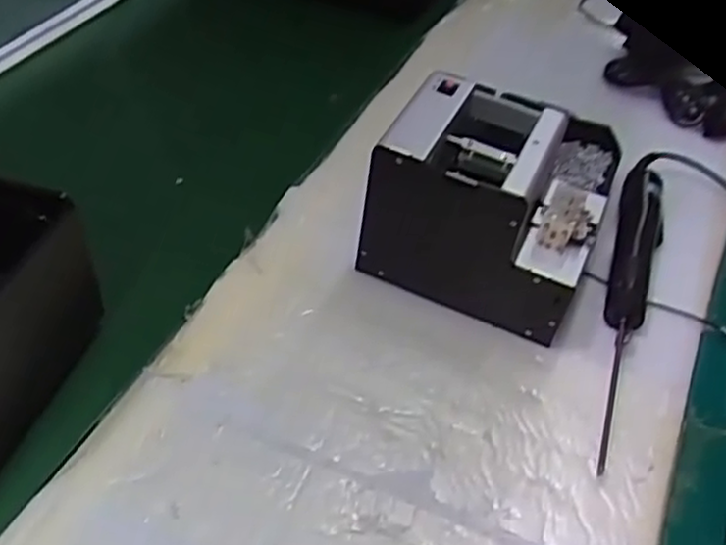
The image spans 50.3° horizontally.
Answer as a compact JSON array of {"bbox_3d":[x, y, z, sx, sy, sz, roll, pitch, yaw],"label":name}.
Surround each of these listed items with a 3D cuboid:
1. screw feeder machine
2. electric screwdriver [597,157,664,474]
[{"bbox_3d":[0.108,-0.057,0.657,0.175,0.155,0.139,21,46,13],"label":"screw feeder machine"},{"bbox_3d":[0.225,0.016,0.670,0.045,0.048,0.339,20,46,12],"label":"electric screwdriver"}]

